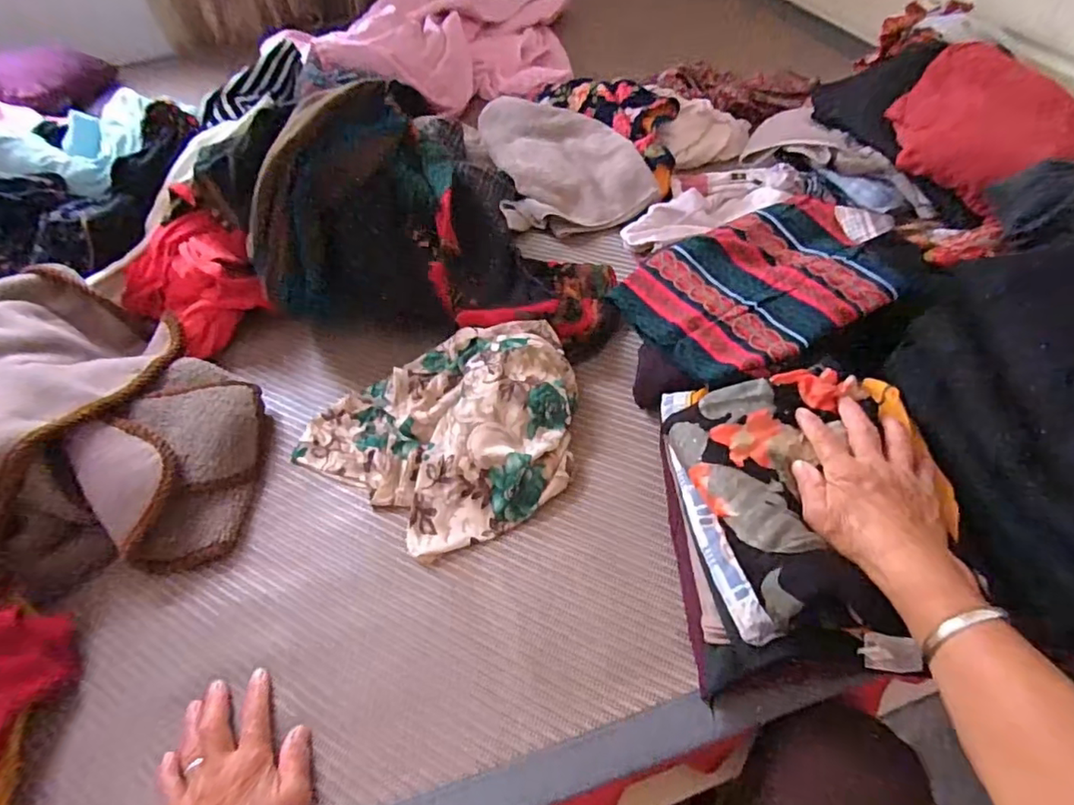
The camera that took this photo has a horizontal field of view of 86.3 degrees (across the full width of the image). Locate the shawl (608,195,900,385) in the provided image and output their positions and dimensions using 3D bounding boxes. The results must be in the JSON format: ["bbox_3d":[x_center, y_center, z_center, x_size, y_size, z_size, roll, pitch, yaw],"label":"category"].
[{"bbox_3d":[0.257,-0.134,0.670,0.277,0.062,0.214,-26,54,-14],"label":"shawl"}]

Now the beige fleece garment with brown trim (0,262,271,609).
[{"bbox_3d":[-0.559,0.004,0.644,0.430,0.163,0.431,-14,52,-5],"label":"beige fleece garment with brown trim"}]

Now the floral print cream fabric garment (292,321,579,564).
[{"bbox_3d":[-0.098,0.024,0.637,0.313,0.054,0.258,-27,54,-15],"label":"floral print cream fabric garment"}]

